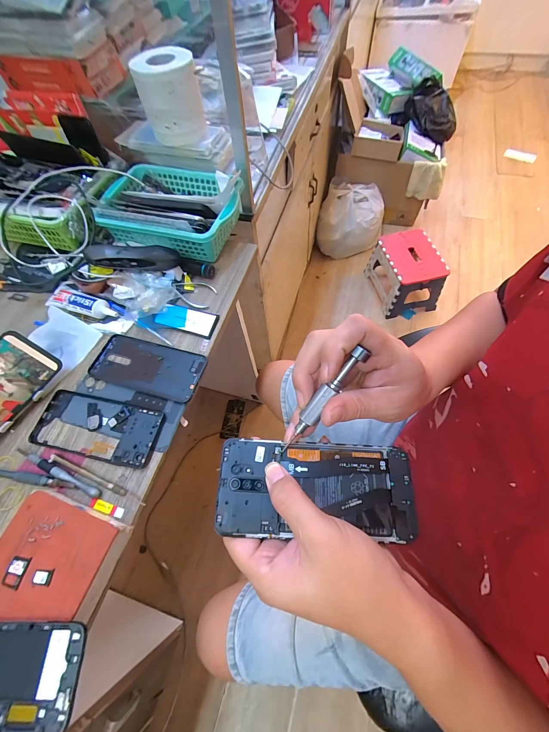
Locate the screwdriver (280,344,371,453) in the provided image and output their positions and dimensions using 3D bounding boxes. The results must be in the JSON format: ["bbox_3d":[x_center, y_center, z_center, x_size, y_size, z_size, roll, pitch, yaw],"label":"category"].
[{"bbox_3d":[0.036,0.029,0.234,0.011,0.009,0.107,43,106,21],"label":"screwdriver"}]

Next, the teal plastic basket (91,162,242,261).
[{"bbox_3d":[-0.178,-0.277,0.526,0.240,0.069,0.164,13,64,10],"label":"teal plastic basket"}]

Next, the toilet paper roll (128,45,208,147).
[{"bbox_3d":[-0.169,-0.437,0.491,0.096,0.100,0.089,-1,63,3],"label":"toilet paper roll"}]

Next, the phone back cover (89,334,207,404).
[{"bbox_3d":[-0.184,0.000,0.434,0.162,0.007,0.075,14,64,10],"label":"phone back cover"}]

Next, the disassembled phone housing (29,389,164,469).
[{"bbox_3d":[-0.235,0.080,0.395,0.170,0.006,0.078,10,64,8],"label":"disassembled phone housing"}]

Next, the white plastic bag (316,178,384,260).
[{"bbox_3d":[0.369,-0.704,1.445,0.299,0.231,0.247,10,64,8],"label":"white plastic bag"}]

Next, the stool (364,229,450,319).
[{"bbox_3d":[0.565,-0.393,1.293,0.225,0.227,0.277,-11,63,-2],"label":"stool"}]

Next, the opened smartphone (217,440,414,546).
[{"bbox_3d":[0.034,0.098,0.243,0.156,0.006,0.070,3,63,-2],"label":"opened smartphone"}]

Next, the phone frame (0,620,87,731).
[{"bbox_3d":[-0.245,0.269,0.259,0.151,0.008,0.073,-2,63,2],"label":"phone frame"}]

